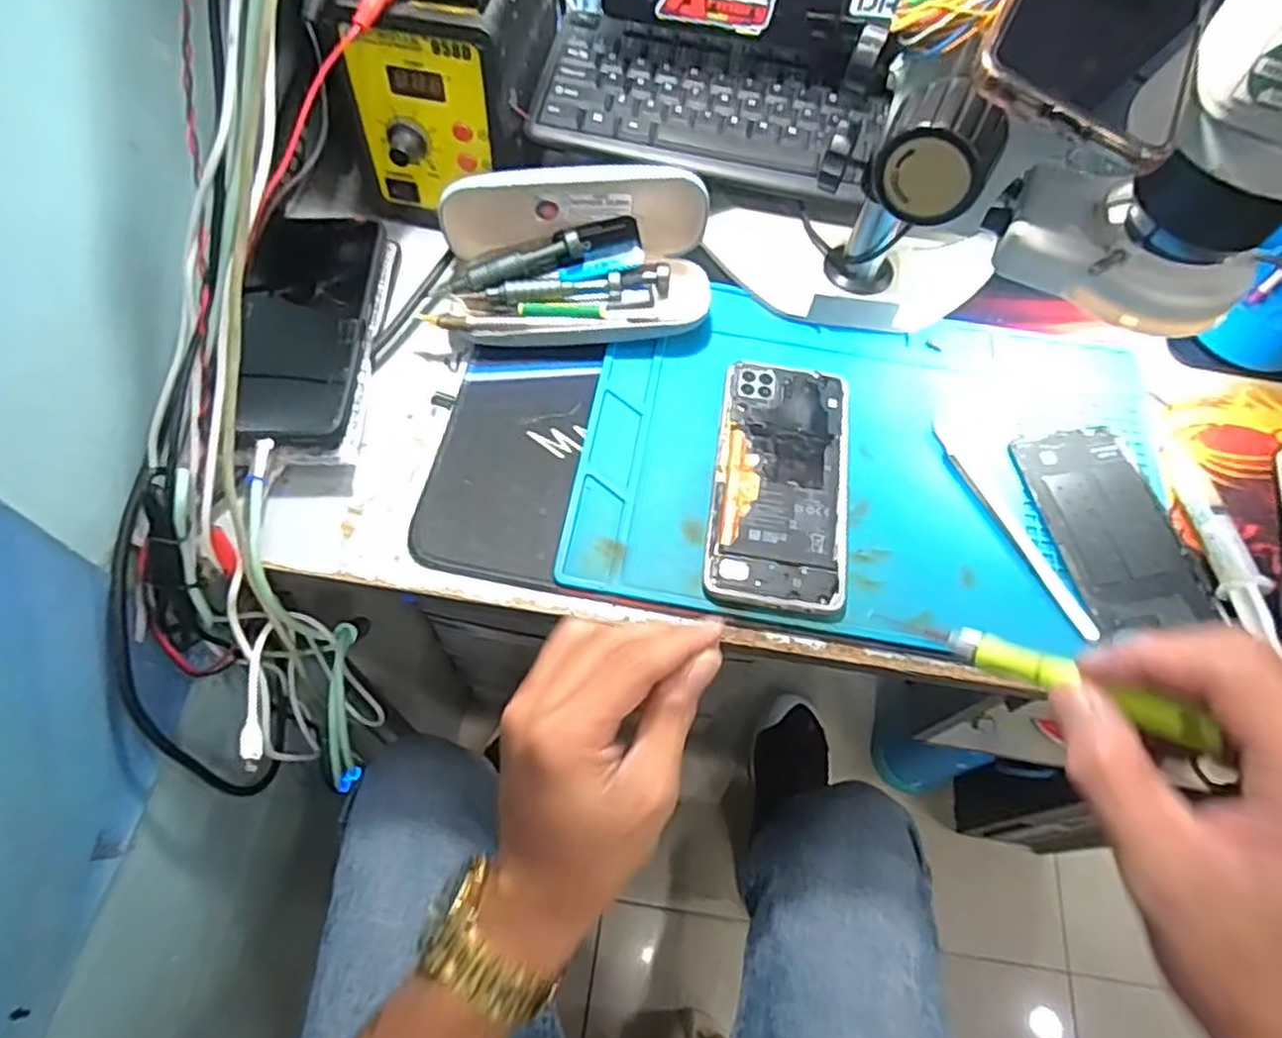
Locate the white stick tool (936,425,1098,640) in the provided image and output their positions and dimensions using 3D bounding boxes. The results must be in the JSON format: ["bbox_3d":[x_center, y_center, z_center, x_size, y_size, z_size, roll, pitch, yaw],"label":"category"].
[{"bbox_3d":[0.211,0.003,0.422,0.015,0.005,0.145,-20,65,-13],"label":"white stick tool"}]

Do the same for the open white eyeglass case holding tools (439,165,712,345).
[{"bbox_3d":[-0.040,-0.158,0.452,0.166,0.073,0.084,-5,63,-6],"label":"open white eyeglass case holding tools"}]

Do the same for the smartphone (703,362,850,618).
[{"bbox_3d":[0.080,-0.022,0.424,0.074,0.009,0.156,8,62,1],"label":"smartphone"}]

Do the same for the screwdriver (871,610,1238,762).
[{"bbox_3d":[0.134,0.050,0.261,0.012,0.013,0.122,-39,30,-21],"label":"screwdriver"}]

